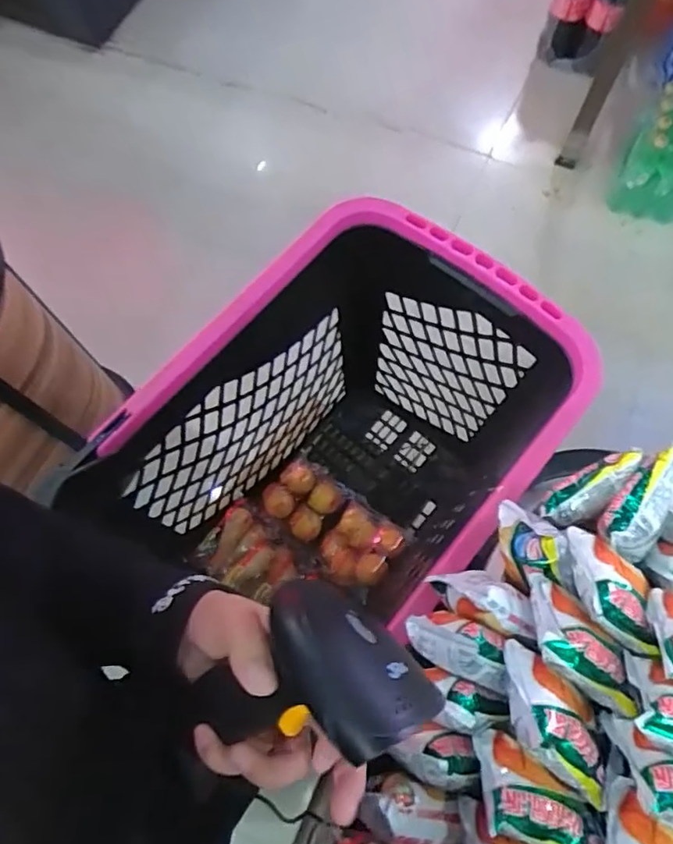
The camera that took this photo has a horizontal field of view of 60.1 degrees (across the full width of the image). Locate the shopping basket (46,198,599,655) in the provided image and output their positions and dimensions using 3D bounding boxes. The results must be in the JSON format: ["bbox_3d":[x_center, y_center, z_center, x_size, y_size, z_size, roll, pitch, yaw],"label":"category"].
[{"bbox_3d":[0.032,0.051,0.838,0.356,0.492,0.520,40,75,13],"label":"shopping basket"}]

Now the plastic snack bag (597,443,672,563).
[{"bbox_3d":[0.242,0.065,0.456,0.044,0.031,0.092,35,74,12],"label":"plastic snack bag"}]

